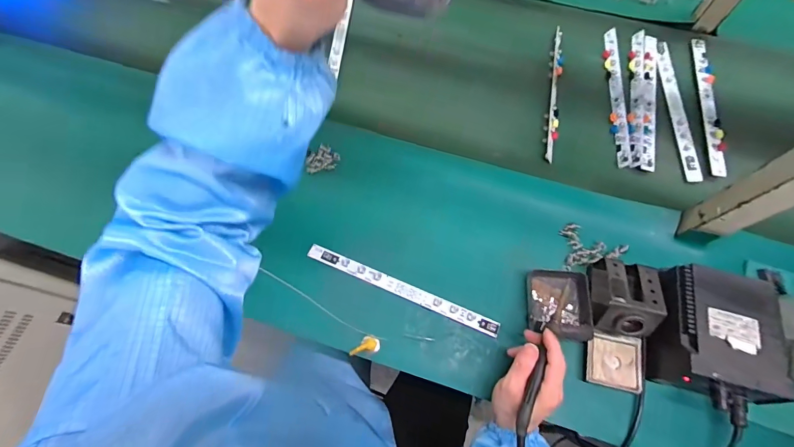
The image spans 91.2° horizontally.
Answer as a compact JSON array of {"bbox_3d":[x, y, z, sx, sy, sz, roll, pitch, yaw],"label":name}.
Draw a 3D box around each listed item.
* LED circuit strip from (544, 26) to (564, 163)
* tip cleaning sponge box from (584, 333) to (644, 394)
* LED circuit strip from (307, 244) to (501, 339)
[{"bbox_3d":[0.279,-0.233,0.685,0.022,0.025,0.285,12,68,4],"label":"LED circuit strip"},{"bbox_3d":[0.288,0.183,0.515,0.068,0.011,0.066,11,68,4],"label":"tip cleaning sponge box"},{"bbox_3d":[0.006,0.093,0.555,0.286,0.008,0.021,22,76,10],"label":"LED circuit strip"}]

